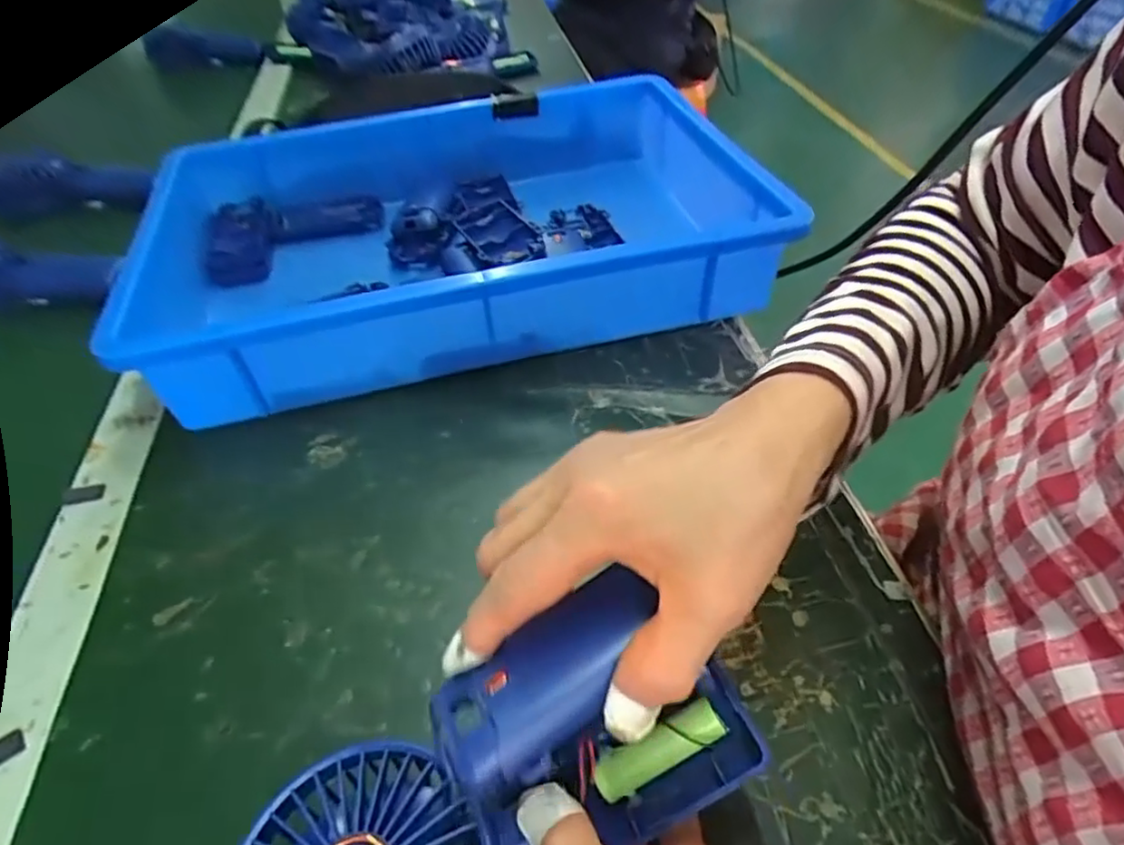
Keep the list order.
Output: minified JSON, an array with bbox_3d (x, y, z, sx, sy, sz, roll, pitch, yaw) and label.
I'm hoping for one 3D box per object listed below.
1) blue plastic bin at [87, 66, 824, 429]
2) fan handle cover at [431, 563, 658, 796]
[{"bbox_3d":[-0.082,-0.158,0.512,0.417,0.086,0.303,-12,46,-9],"label":"blue plastic bin"},{"bbox_3d":[-0.006,0.083,0.218,0.084,0.010,0.041,-40,55,-14],"label":"fan handle cover"}]

